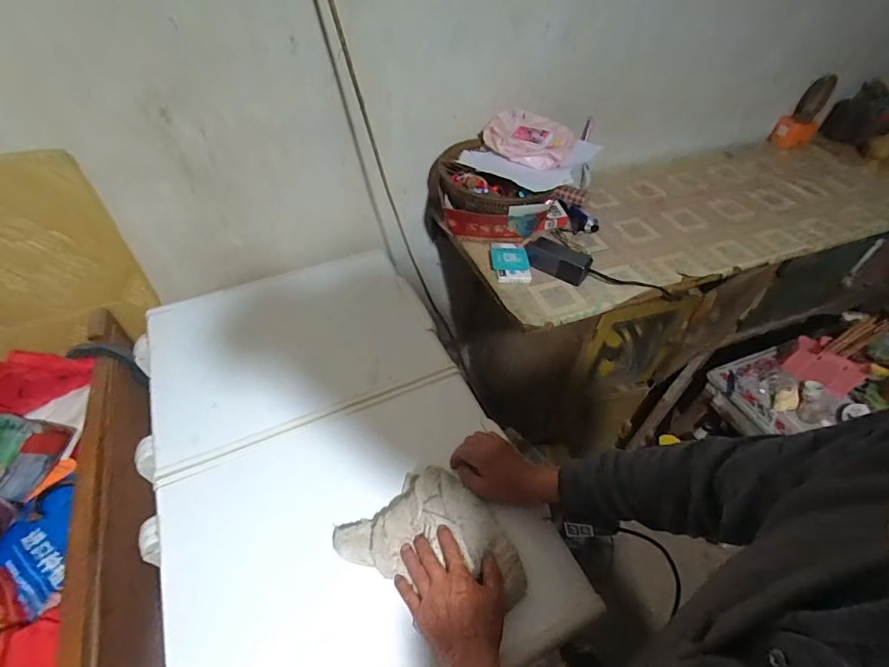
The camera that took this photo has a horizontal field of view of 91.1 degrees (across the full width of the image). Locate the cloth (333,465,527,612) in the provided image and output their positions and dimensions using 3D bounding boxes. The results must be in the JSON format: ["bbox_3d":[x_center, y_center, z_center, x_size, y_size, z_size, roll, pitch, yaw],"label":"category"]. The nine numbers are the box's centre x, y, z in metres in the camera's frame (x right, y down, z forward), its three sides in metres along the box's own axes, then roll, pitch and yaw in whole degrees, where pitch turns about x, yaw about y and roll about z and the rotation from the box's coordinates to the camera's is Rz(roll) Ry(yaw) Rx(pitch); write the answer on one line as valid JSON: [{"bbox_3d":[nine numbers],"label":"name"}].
[{"bbox_3d":[-0.014,0.264,0.606,0.249,0.039,0.152,11,48,6],"label":"cloth"}]

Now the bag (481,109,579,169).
[{"bbox_3d":[0.191,-0.445,0.993,0.201,0.059,0.132,21,50,14],"label":"bag"}]

